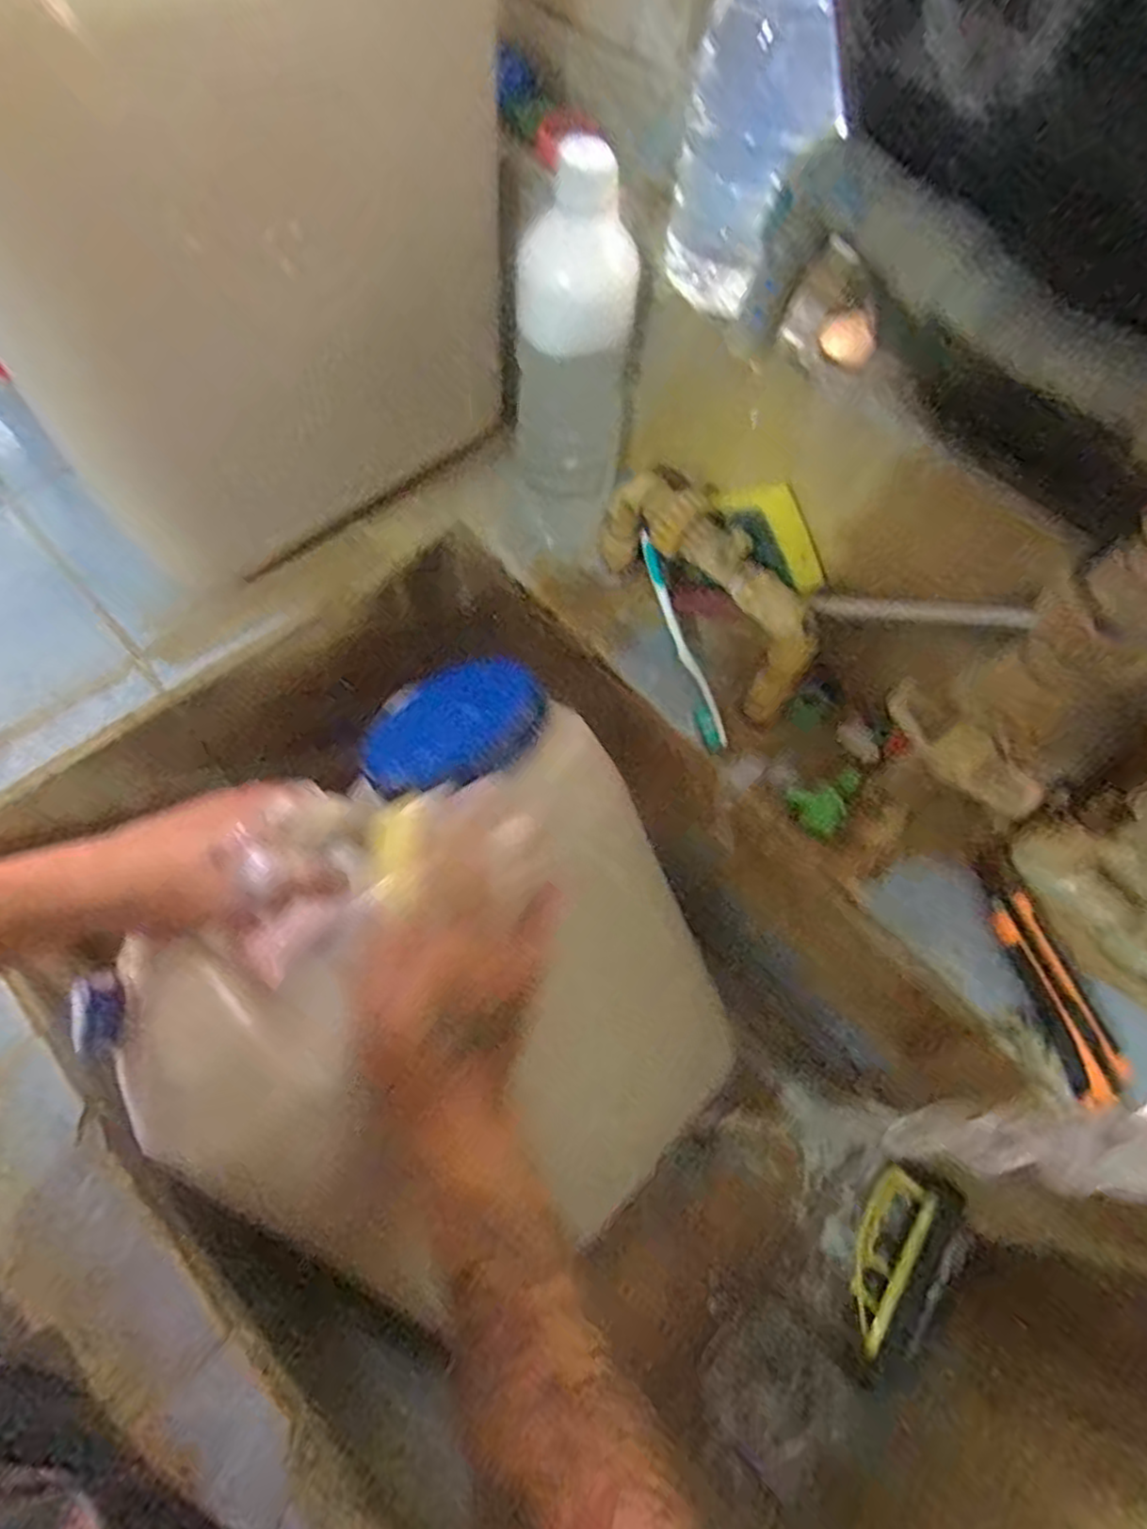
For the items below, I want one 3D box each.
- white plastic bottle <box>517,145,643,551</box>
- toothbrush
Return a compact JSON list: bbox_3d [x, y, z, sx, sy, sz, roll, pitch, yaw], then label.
[{"bbox_3d":[-0.004,-0.277,0.542,0.082,0.292,0.082,6,64,1],"label":"white plastic bottle"},{"bbox_3d":[0.082,-0.094,0.575,0.017,0.010,0.176,-19,88,-11],"label":"toothbrush"}]

